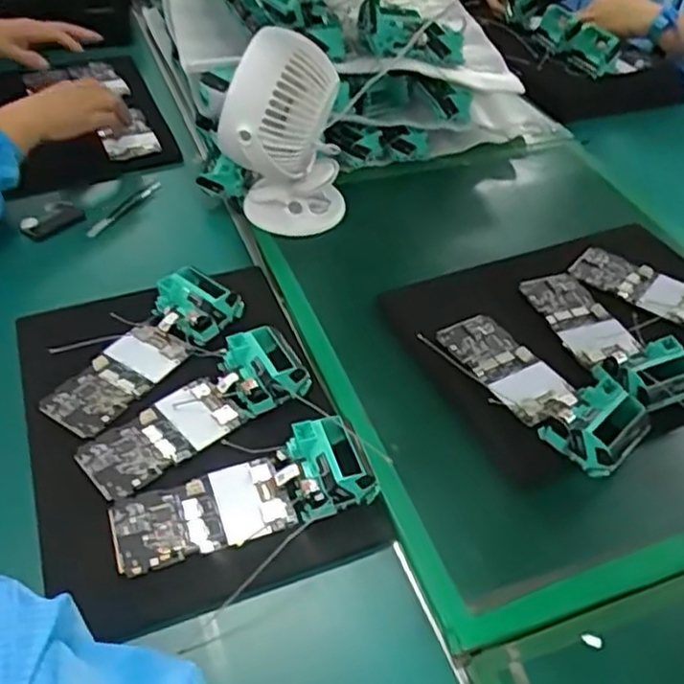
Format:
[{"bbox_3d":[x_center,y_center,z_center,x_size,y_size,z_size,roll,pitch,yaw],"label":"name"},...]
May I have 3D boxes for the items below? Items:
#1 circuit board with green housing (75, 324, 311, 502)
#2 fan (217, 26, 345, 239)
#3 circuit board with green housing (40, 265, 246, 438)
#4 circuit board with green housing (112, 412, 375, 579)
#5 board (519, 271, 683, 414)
[{"bbox_3d":[-0.121,0.051,0.605,0.206,0.032,0.075,-27,53,-27],"label":"circuit board with green housing"},{"bbox_3d":[-0.062,-0.210,0.763,0.130,0.228,0.104,1,45,-3],"label":"fan"},{"bbox_3d":[-0.176,0.003,0.653,0.069,0.035,0.201,26,49,21],"label":"circuit board with green housing"},{"bbox_3d":[-0.075,0.114,0.543,0.197,0.033,0.073,-16,49,-19],"label":"circuit board with green housing"},{"bbox_3d":[0.250,-0.009,0.667,0.074,0.036,0.179,-12,47,-16],"label":"board"}]

